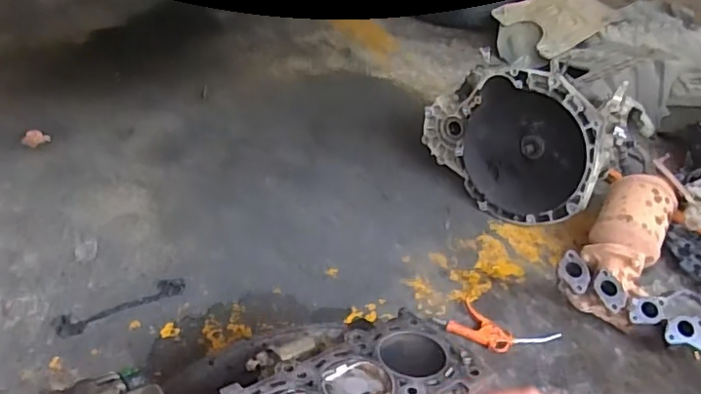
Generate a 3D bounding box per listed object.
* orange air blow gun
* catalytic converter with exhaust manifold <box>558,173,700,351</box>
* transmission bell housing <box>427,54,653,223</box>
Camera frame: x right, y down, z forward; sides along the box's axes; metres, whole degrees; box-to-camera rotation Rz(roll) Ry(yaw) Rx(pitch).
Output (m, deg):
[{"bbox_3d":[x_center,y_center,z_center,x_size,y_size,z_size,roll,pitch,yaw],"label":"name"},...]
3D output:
[{"bbox_3d":[0.290,0.260,1.069,0.187,0.022,0.102,22,41,23],"label":"orange air blow gun"},{"bbox_3d":[0.616,0.145,1.119,0.310,0.175,0.357,25,42,25],"label":"catalytic converter with exhaust manifold"},{"bbox_3d":[0.444,-0.156,1.365,0.469,0.339,0.286,32,46,32],"label":"transmission bell housing"}]

